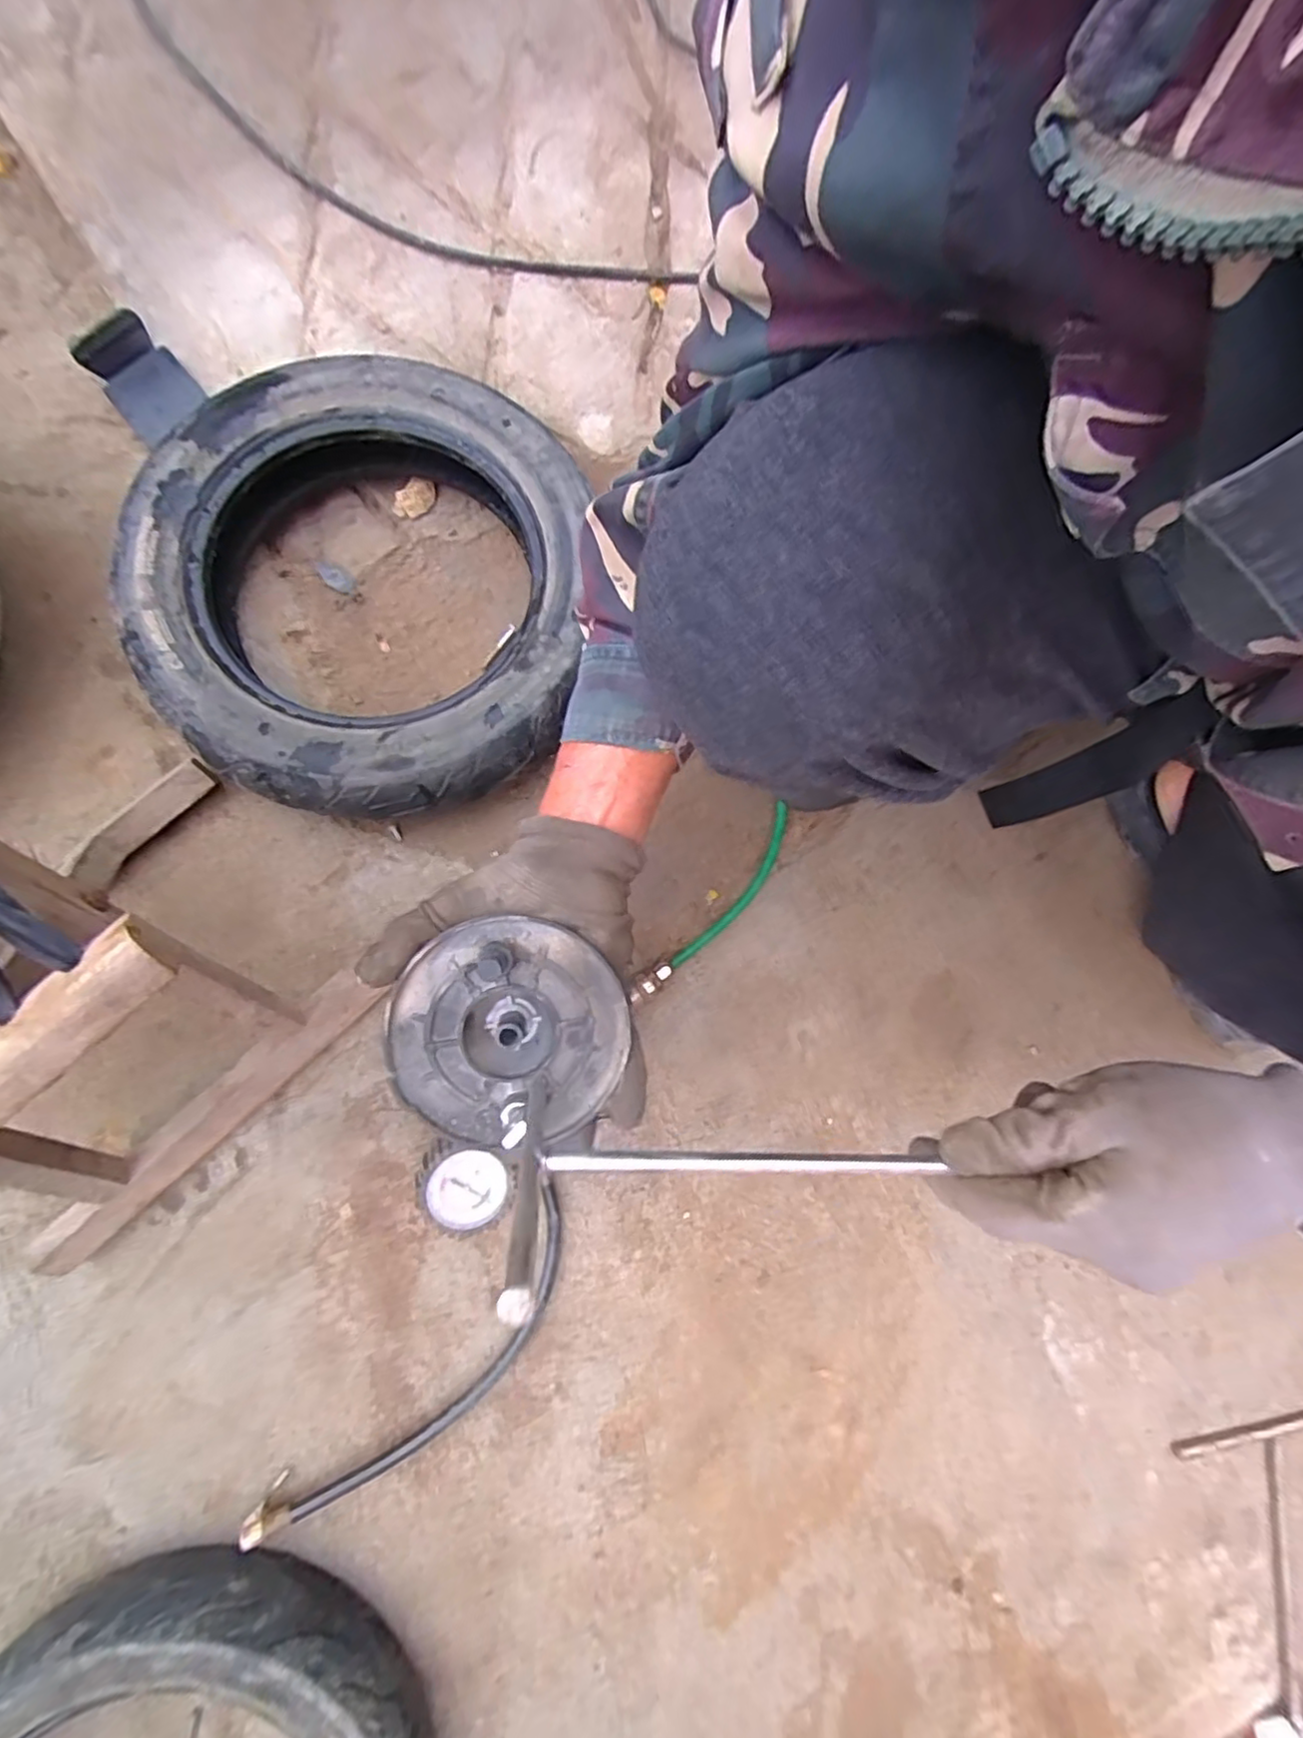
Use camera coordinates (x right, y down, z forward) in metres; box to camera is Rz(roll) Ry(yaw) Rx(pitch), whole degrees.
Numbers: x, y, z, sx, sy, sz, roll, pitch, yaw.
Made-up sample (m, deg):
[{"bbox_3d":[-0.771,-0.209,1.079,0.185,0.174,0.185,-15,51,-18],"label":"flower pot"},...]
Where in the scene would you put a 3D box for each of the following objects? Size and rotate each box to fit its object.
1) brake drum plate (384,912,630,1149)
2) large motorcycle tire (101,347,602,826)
[{"bbox_3d":[-0.077,0.087,0.372,0.118,0.048,0.122,-1,95,-7],"label":"brake drum plate"},{"bbox_3d":[-0.230,-0.228,0.541,0.343,0.096,0.372,3,72,-1],"label":"large motorcycle tire"}]

